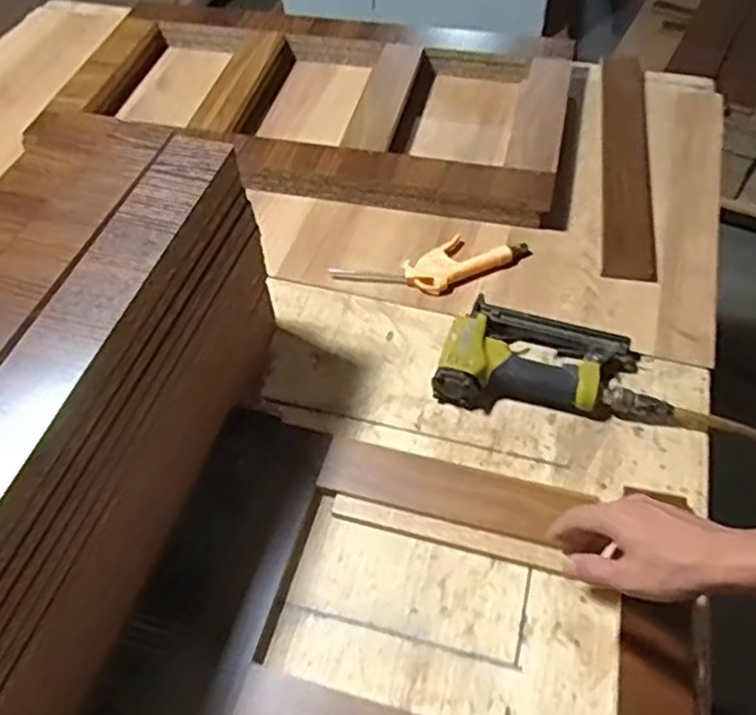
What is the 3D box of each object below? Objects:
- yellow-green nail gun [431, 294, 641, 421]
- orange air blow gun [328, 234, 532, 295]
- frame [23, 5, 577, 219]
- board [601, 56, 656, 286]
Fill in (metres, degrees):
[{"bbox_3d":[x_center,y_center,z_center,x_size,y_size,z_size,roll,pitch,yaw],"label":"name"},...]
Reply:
[{"bbox_3d":[0.174,0.006,0.756,0.195,0.045,0.135,16,57,13],"label":"yellow-green nail gun"},{"bbox_3d":[0.069,-0.122,0.865,0.237,0.021,0.088,-20,56,-11],"label":"orange air blow gun"},{"bbox_3d":[-0.095,-0.397,1.049,0.748,0.044,0.409,11,56,10],"label":"frame"},{"bbox_3d":[0.349,-0.293,0.967,0.069,0.013,0.455,8,55,8],"label":"board"}]

